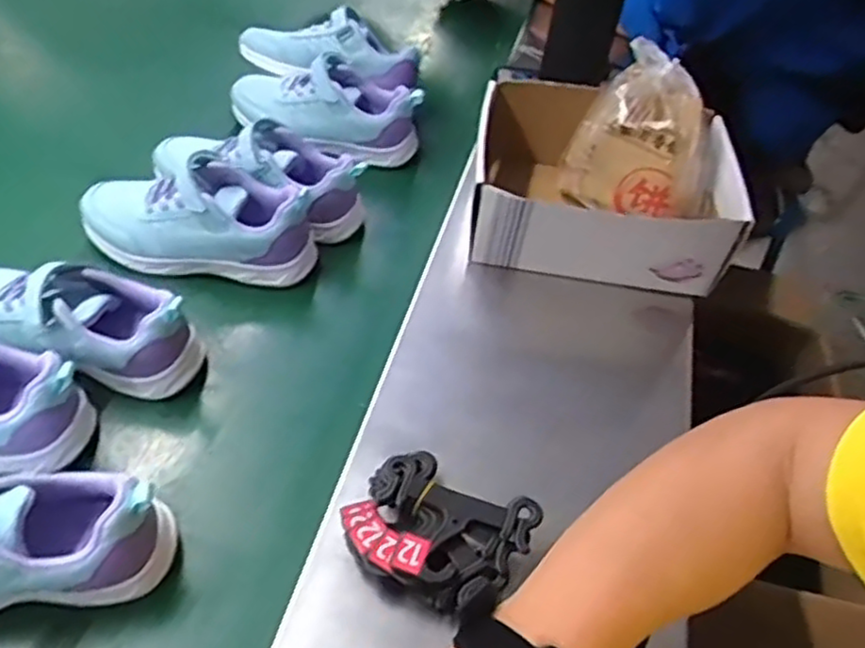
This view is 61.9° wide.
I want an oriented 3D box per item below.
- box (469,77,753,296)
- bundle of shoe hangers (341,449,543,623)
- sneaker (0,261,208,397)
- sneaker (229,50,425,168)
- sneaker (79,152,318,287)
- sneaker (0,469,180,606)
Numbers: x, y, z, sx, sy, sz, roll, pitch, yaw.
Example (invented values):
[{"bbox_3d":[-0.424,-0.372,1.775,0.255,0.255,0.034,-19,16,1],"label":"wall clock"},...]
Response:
[{"bbox_3d":[0.157,-0.125,0.687,0.227,0.107,0.198,9,48,1],"label":"box"},{"bbox_3d":[0.002,0.130,0.456,0.105,0.028,0.089,28,51,18],"label":"bundle of shoe hangers"},{"bbox_3d":[-0.279,0.005,0.530,0.195,0.075,0.088,9,48,1],"label":"sneaker"},{"bbox_3d":[-0.116,-0.238,0.779,0.207,0.070,0.086,17,48,8],"label":"sneaker"},{"bbox_3d":[-0.205,-0.095,0.632,0.200,0.076,0.079,4,48,-3],"label":"sneaker"},{"bbox_3d":[-0.262,0.130,0.416,0.201,0.080,0.071,-5,49,-11],"label":"sneaker"}]

